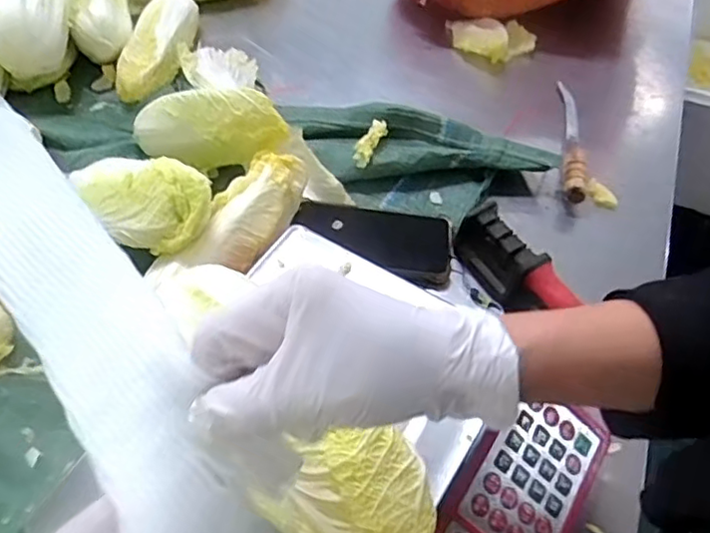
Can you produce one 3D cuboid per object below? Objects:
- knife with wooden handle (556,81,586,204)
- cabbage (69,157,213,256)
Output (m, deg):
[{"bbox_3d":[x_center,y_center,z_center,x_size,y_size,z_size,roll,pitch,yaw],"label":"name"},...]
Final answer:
[{"bbox_3d":[0.248,-0.150,0.703,0.024,0.028,0.197,8,56,7],"label":"knife with wooden handle"},{"bbox_3d":[-0.210,-0.070,0.576,0.199,0.059,0.088,18,56,33],"label":"cabbage"}]

